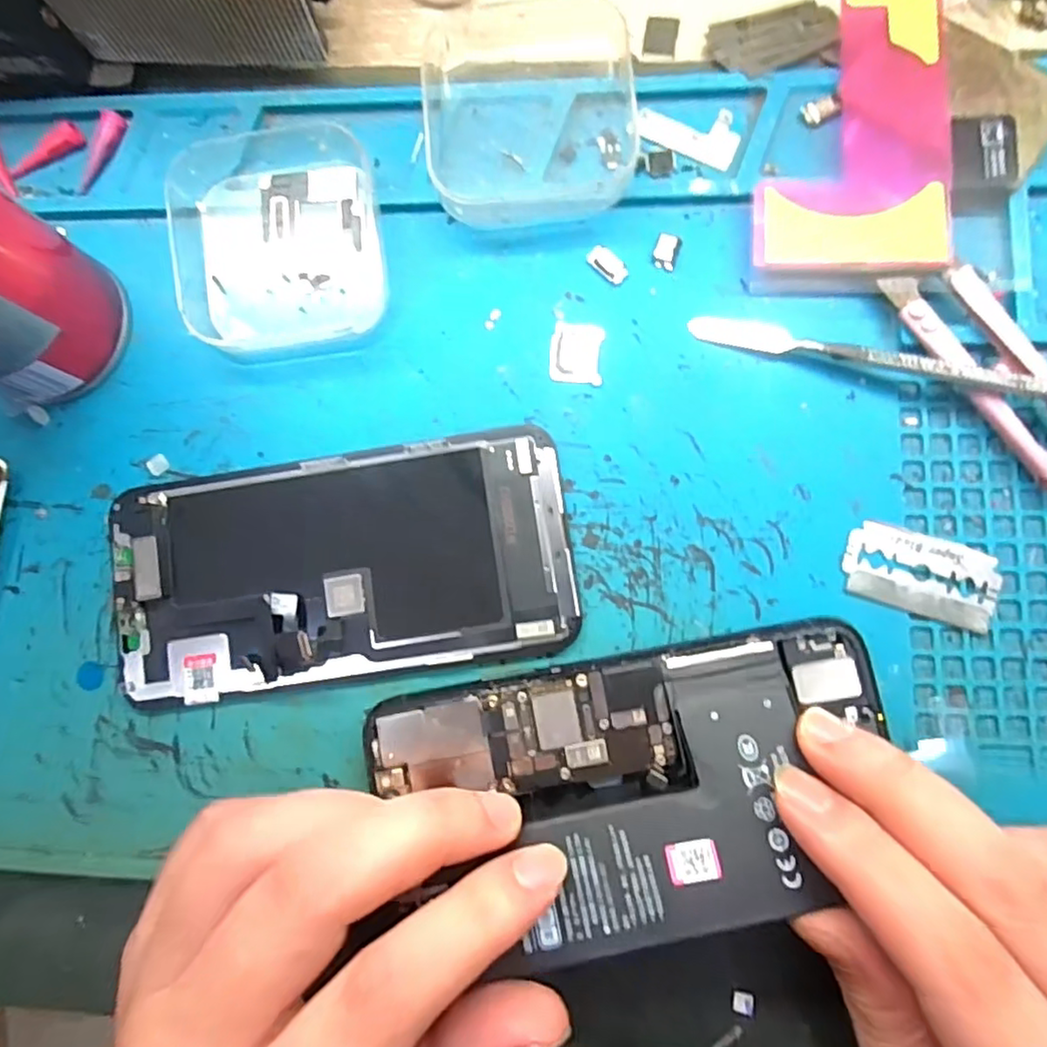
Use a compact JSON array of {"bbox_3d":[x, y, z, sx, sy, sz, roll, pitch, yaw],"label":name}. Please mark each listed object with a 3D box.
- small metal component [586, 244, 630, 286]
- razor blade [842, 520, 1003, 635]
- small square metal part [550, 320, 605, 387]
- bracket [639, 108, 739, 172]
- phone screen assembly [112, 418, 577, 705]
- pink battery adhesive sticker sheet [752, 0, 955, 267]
[{"bbox_3d":[0.026,-0.081,0.193,0.014,0.004,0.007,40,88,7],"label":"small metal component"},{"bbox_3d":[0.114,0.015,0.178,0.042,0.004,0.022,17,86,6],"label":"razor blade"},{"bbox_3d":[0.016,-0.053,0.192,0.016,0.004,0.018,5,84,5],"label":"small square metal part"},{"bbox_3d":[0.053,-0.125,0.198,0.032,0.004,0.018,27,87,7],"label":"bracket"},{"bbox_3d":[-0.056,0.012,0.188,0.137,0.008,0.066,-9,83,3],"label":"phone screen assembly"},{"bbox_3d":[0.098,-0.120,0.189,0.055,0.008,0.090,2,84,5],"label":"pink battery adhesive sticker sheet"}]

